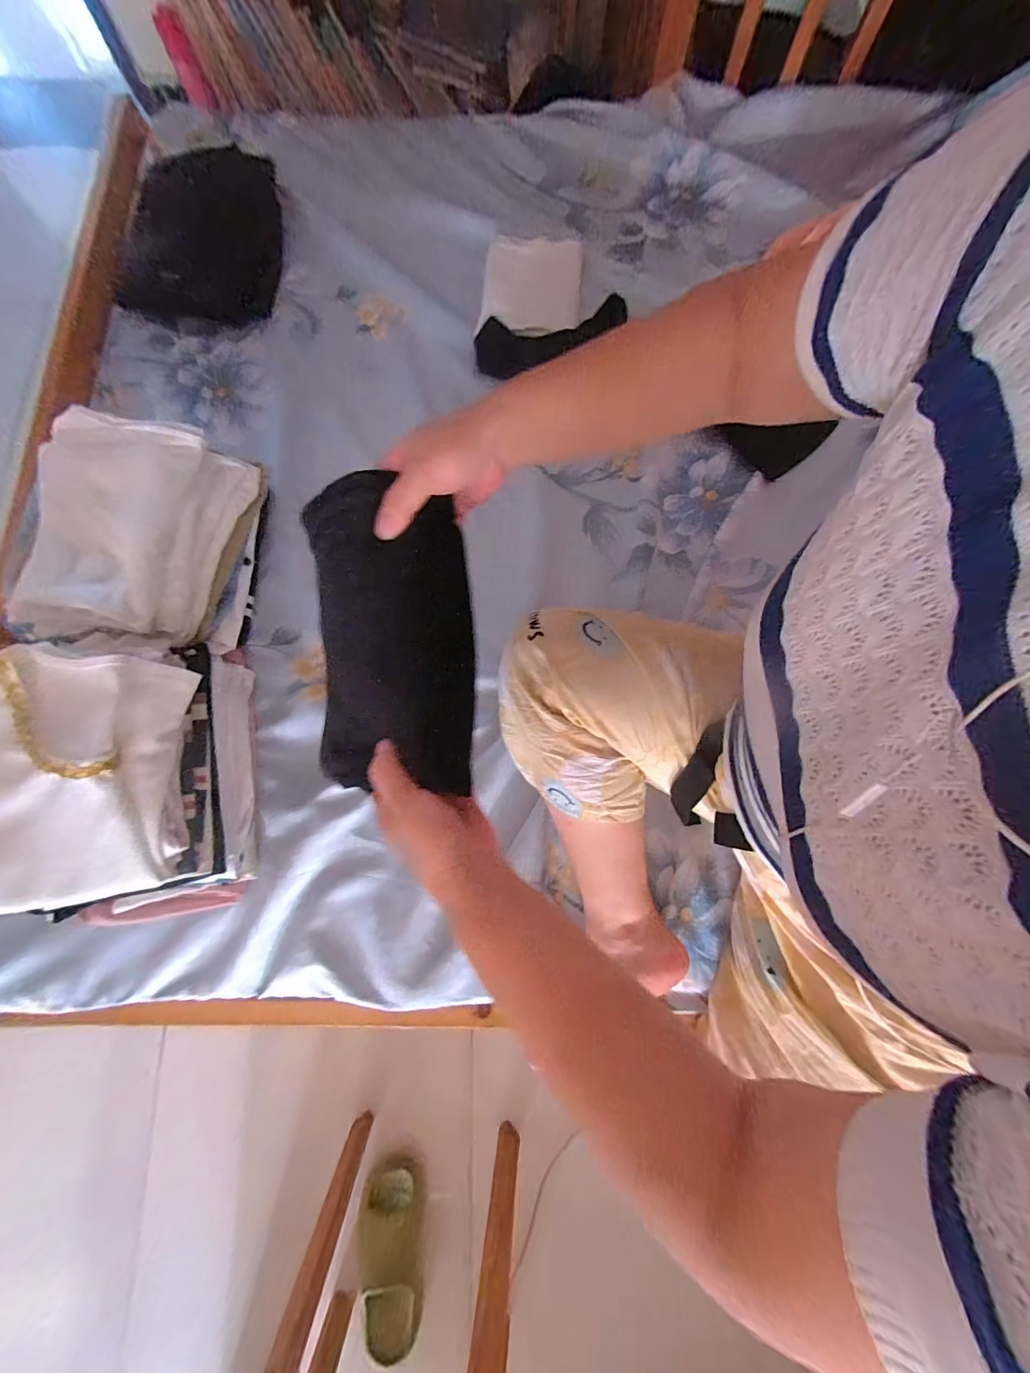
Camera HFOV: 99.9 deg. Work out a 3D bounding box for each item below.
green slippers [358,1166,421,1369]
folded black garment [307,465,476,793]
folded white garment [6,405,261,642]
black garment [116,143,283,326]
[{"bbox_3d":[-0.228,1.029,0.784,0.120,0.110,0.270,-5,79,-1],"label":"green slippers"},{"bbox_3d":[-0.094,-0.036,0.335,0.116,0.060,0.234,-5,79,-1],"label":"folded black garment"},{"bbox_3d":[-0.451,-0.180,0.503,0.205,0.078,0.242,4,79,1],"label":"folded white garment"},{"bbox_3d":[-0.505,-0.731,0.702,0.218,0.090,0.283,5,79,1],"label":"black garment"}]

